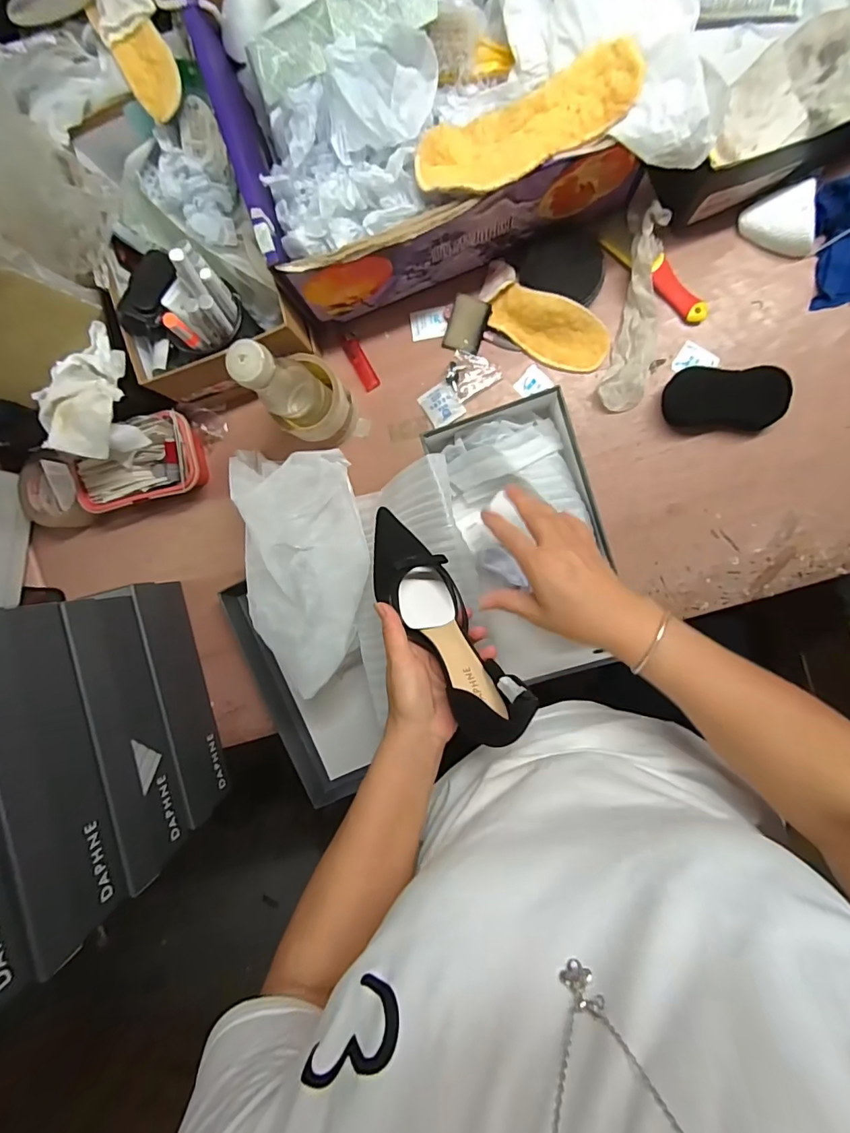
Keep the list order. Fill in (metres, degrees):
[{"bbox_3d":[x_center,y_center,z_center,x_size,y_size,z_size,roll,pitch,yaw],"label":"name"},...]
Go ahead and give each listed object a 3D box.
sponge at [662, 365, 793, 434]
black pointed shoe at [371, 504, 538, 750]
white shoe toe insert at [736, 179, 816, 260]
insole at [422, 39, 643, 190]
[{"bbox_3d":[0.340,-0.189,0.548,0.120,0.026,0.064,2,94,7],"label":"sponge"},{"bbox_3d":[0.015,0.049,0.445,0.062,0.074,0.235,-36,62,7],"label":"black pointed shoe"},{"bbox_3d":[0.390,-0.379,0.535,0.070,0.032,0.064,-7,92,7],"label":"white shoe toe insert"},{"bbox_3d":[0.090,-0.389,0.435,0.197,0.031,0.067,-15,92,7],"label":"insole"}]

